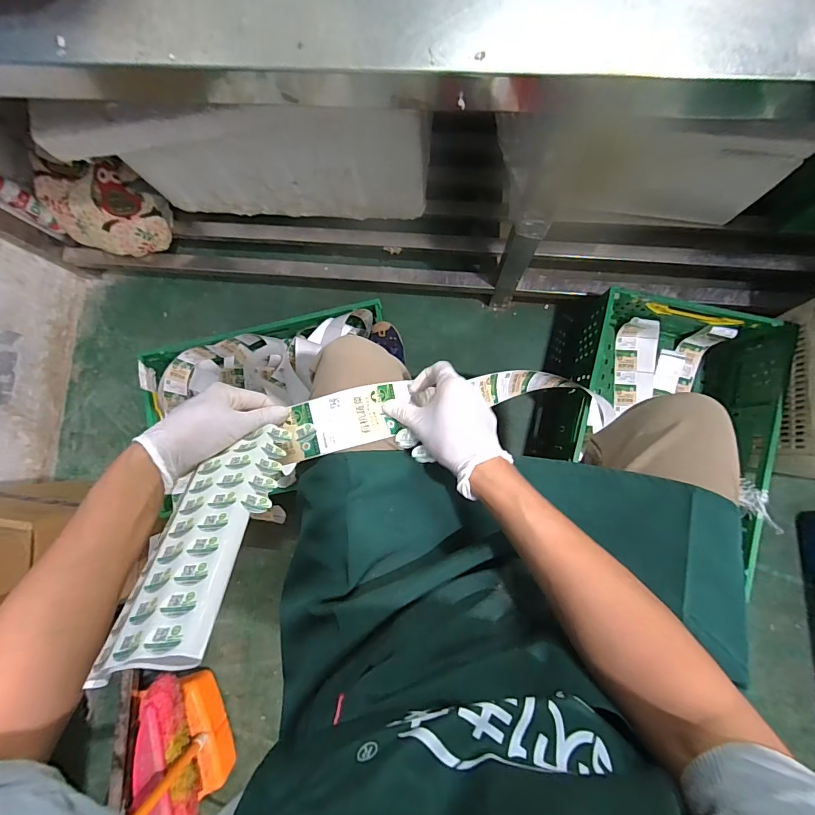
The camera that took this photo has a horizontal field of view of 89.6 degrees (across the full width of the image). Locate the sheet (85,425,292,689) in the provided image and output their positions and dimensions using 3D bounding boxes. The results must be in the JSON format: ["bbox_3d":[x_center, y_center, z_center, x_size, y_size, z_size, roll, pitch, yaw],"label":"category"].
[{"bbox_3d":[-0.153,0.089,0.321,0.072,0.209,0.017,-1,127,5],"label":"sheet"}]

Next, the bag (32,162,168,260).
[{"bbox_3d":[-0.759,-0.499,1.030,0.269,0.147,0.188,23,87,6],"label":"bag"}]

